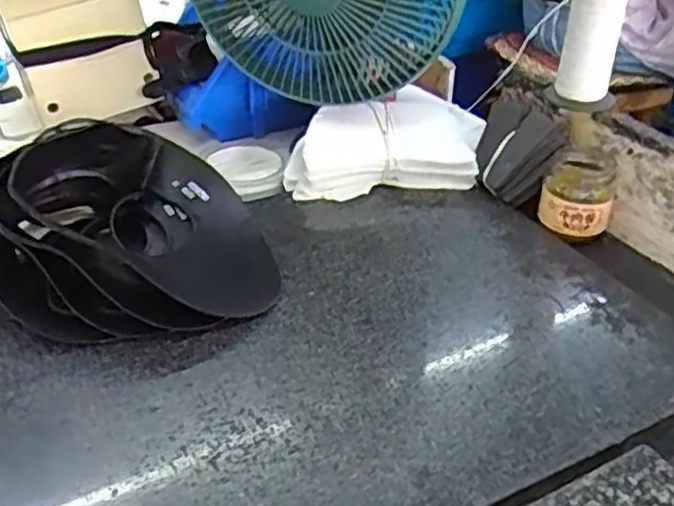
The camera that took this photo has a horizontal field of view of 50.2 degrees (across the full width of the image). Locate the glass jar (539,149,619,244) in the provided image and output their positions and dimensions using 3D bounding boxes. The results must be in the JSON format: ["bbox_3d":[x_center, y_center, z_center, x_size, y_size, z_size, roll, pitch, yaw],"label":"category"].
[{"bbox_3d":[0.209,-0.053,0.625,0.058,0.054,0.059,0,33,0],"label":"glass jar"}]

